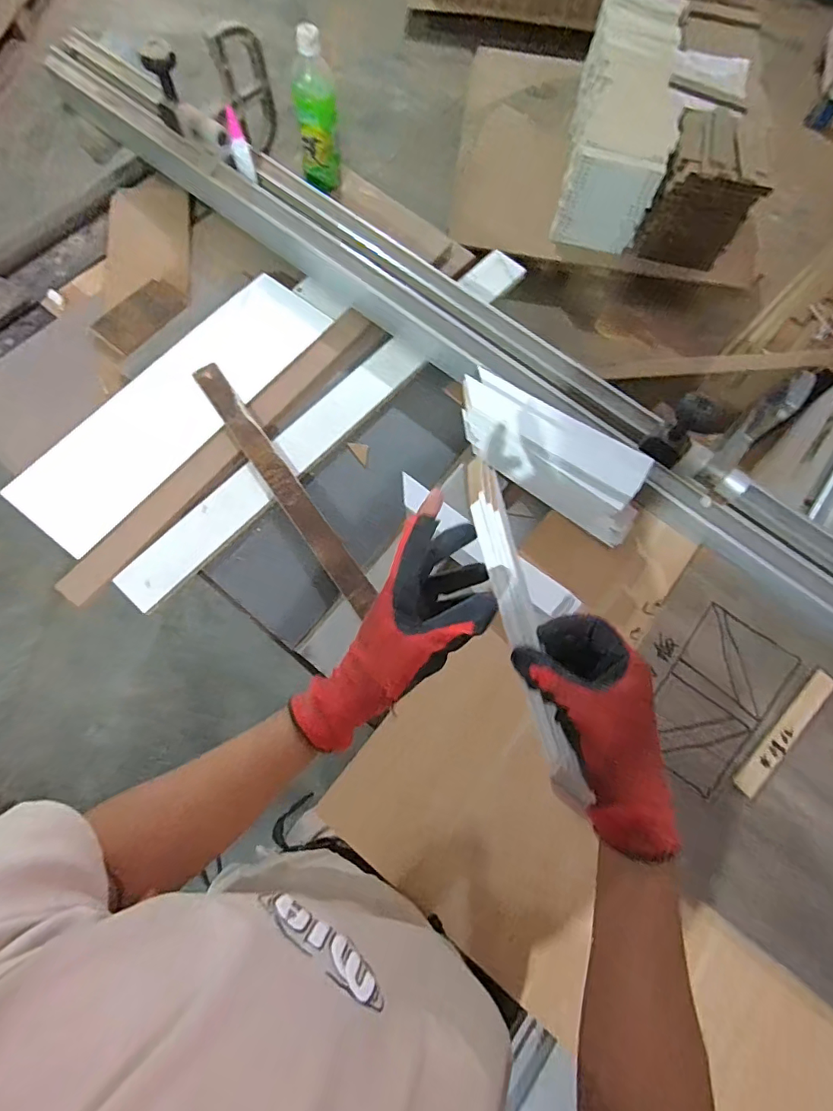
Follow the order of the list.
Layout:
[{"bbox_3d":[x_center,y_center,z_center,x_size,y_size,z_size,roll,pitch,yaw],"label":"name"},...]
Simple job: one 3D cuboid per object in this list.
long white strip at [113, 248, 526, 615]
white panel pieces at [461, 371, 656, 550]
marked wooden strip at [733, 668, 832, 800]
[{"bbox_3d":[-0.111,-0.219,0.727,0.079,0.018,0.754,42,74,11],"label":"long white strip"},{"bbox_3d":[0.171,-0.139,0.638,0.271,0.085,0.092,39,74,10],"label":"white panel pieces"},{"bbox_3d":[0.428,0.204,0.578,0.179,0.008,0.027,-42,78,-15],"label":"marked wooden strip"}]

